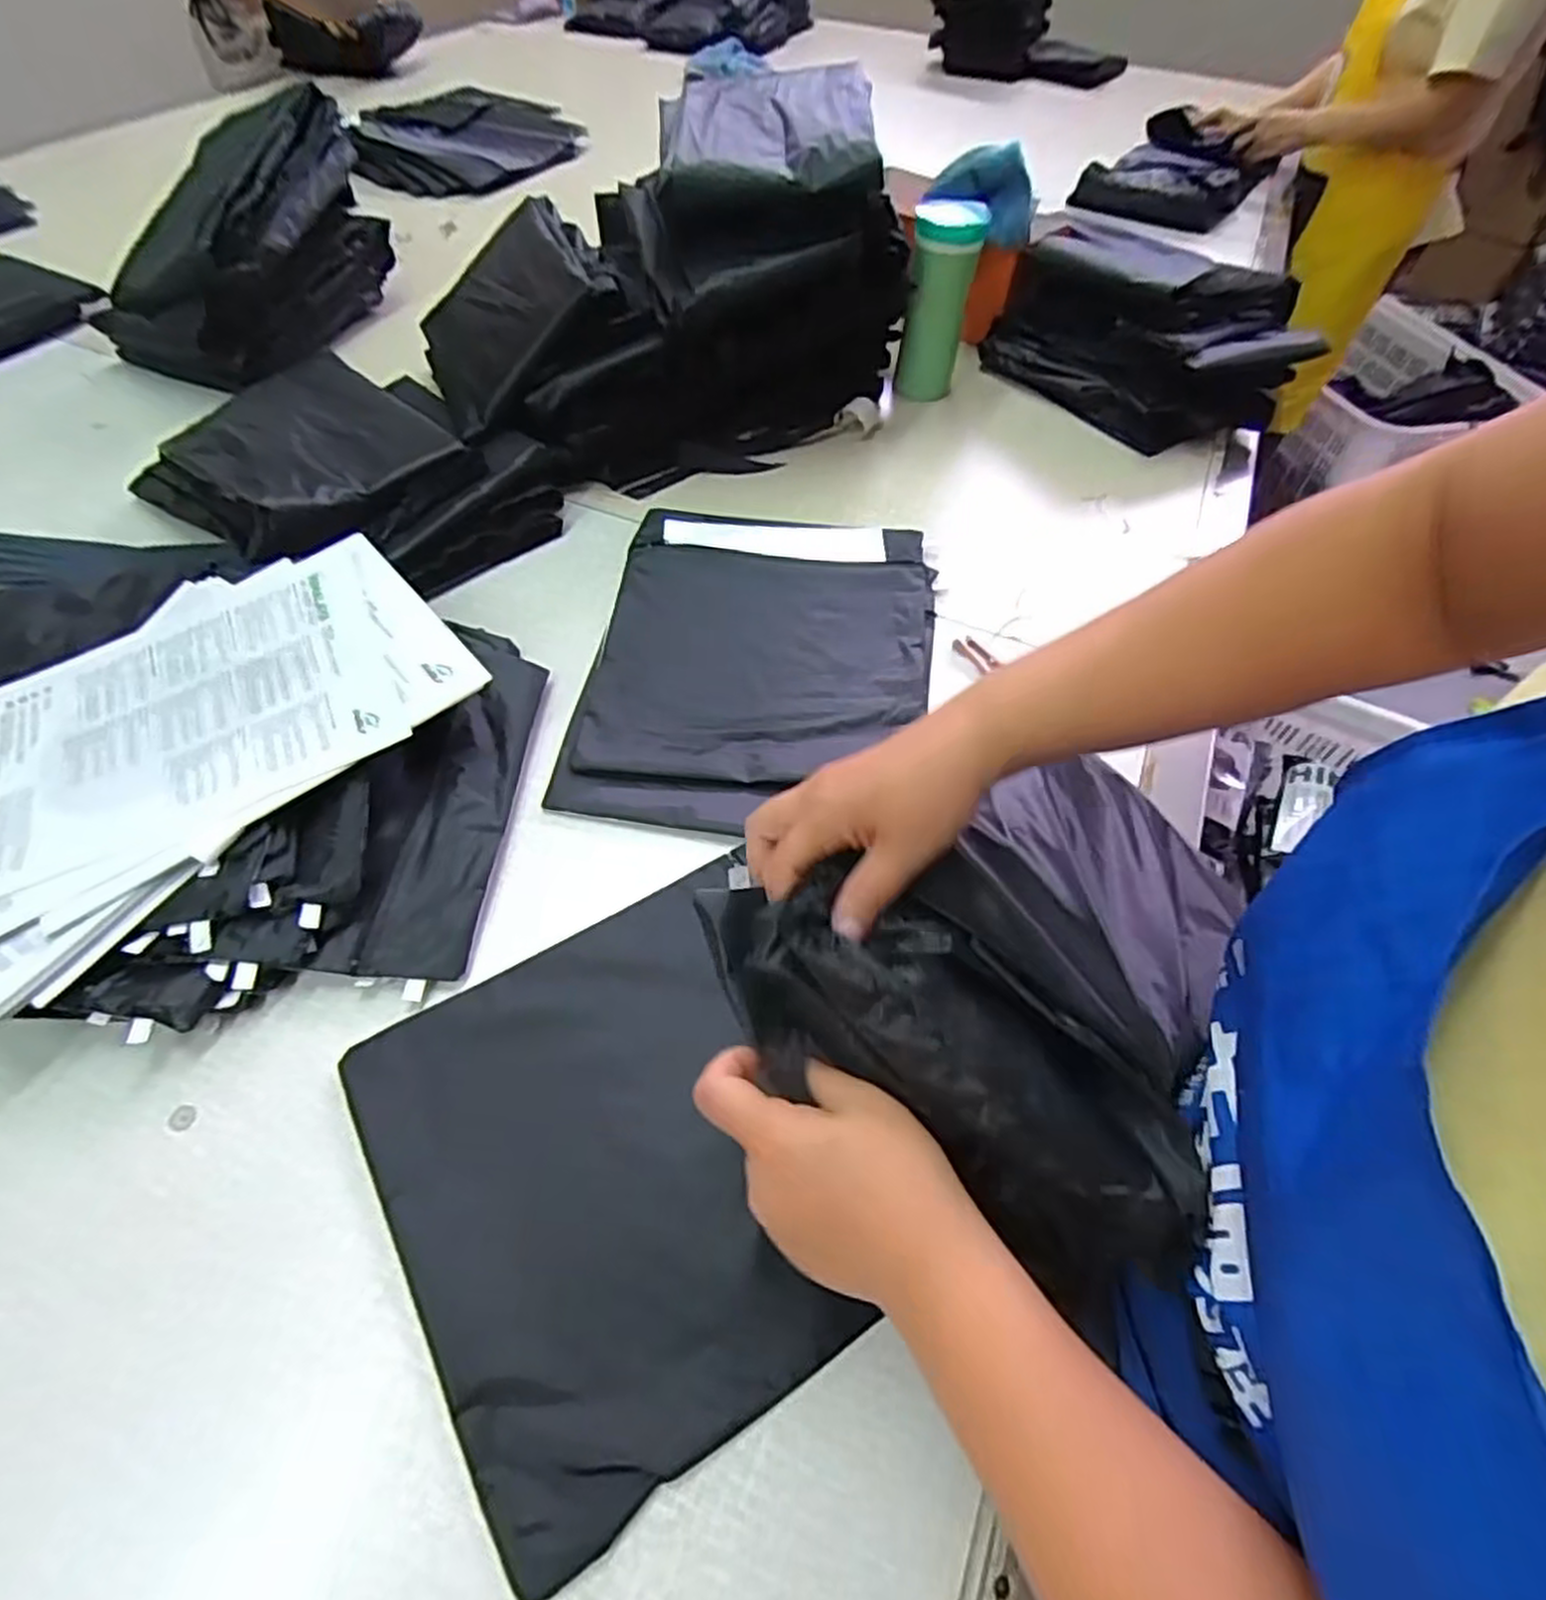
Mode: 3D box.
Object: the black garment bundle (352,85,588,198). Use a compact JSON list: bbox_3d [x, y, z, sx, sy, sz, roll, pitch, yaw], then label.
[{"bbox_3d":[-0.523,-1.160,1.337,0.364,0.050,0.475,-12,56,-12],"label":"black garment bundle"}]

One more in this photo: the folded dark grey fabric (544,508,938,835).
[{"bbox_3d":[-0.008,-0.128,0.657,0.274,0.020,0.367,8,55,4],"label":"folded dark grey fabric"}]

